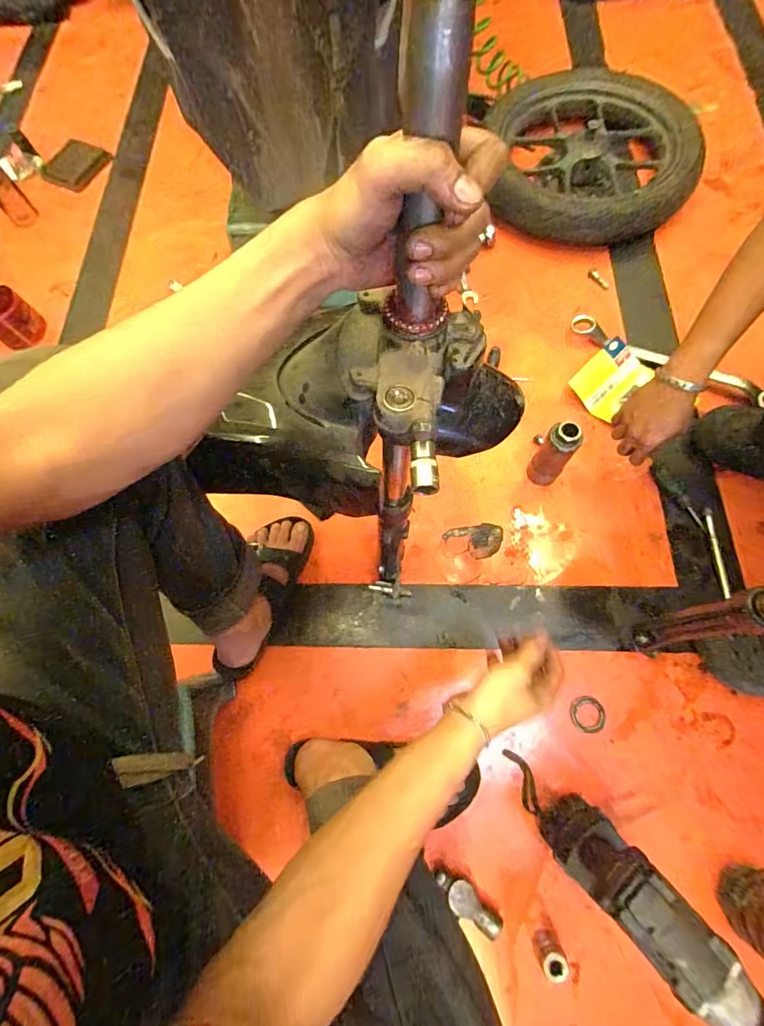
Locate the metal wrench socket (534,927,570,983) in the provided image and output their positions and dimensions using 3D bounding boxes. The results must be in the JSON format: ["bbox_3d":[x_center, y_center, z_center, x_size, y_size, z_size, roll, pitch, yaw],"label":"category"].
[{"bbox_3d":[0.215,0.562,0.552,0.034,0.055,0.028,-31,71,-6],"label":"metal wrench socket"}]

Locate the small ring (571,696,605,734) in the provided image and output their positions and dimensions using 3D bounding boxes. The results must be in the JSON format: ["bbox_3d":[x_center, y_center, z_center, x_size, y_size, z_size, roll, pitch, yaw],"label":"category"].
[{"bbox_3d":[0.310,0.304,0.650,0.050,0.014,0.051,-2,70,4],"label":"small ring"}]

